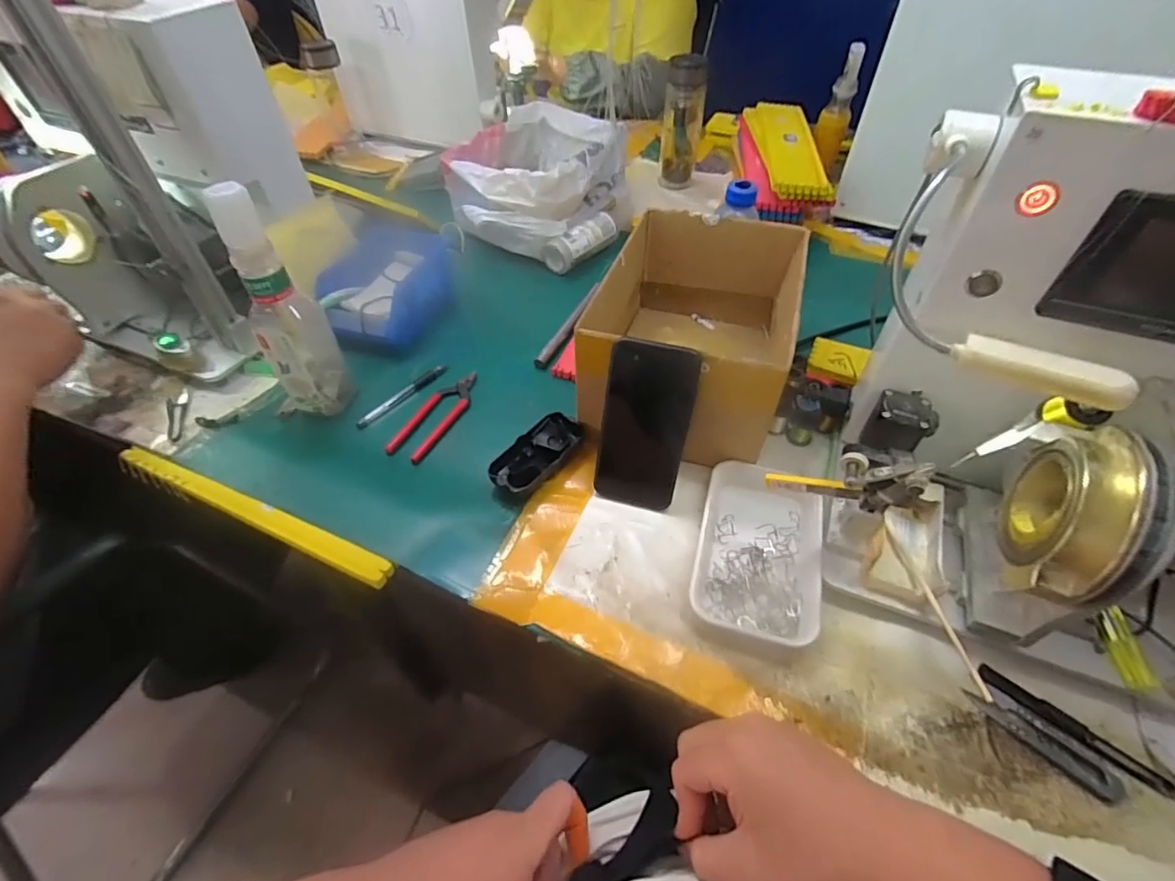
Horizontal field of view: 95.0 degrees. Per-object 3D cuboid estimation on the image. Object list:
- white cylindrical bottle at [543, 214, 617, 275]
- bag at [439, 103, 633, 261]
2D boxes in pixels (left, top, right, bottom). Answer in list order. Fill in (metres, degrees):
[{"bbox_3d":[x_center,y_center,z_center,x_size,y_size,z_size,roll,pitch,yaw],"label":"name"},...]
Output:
[{"bbox_3d":[-0.005,-0.308,0.845,0.128,0.054,0.049,-35,57,-27],"label":"white cylindrical bottle"},{"bbox_3d":[-0.079,-0.437,0.909,0.295,0.133,0.330,-2,48,-1],"label":"bag"}]

